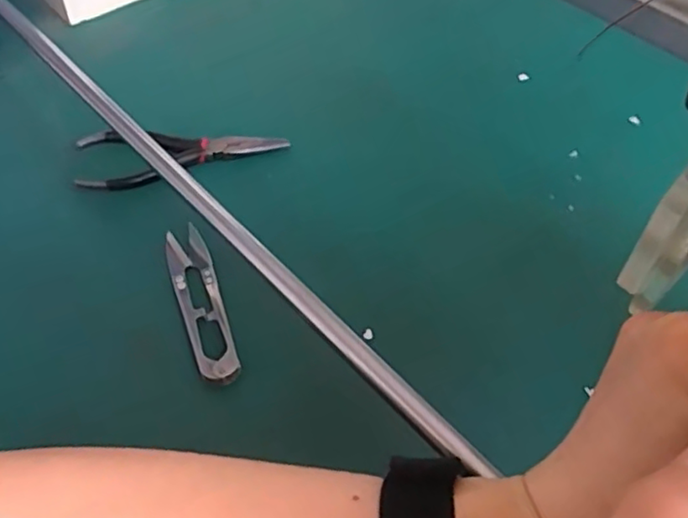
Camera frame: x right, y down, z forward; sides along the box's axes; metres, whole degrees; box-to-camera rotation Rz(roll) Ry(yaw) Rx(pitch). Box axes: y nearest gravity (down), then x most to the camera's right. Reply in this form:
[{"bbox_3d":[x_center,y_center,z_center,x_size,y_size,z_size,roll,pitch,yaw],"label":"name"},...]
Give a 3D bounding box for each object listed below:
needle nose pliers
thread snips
[{"bbox_3d":[-0.100,-0.067,0.397,0.127,0.015,0.047,-6,51,-8],"label":"needle nose pliers"},{"bbox_3d":[-0.074,0.021,0.330,0.022,0.012,0.106,-15,53,-15],"label":"thread snips"}]

